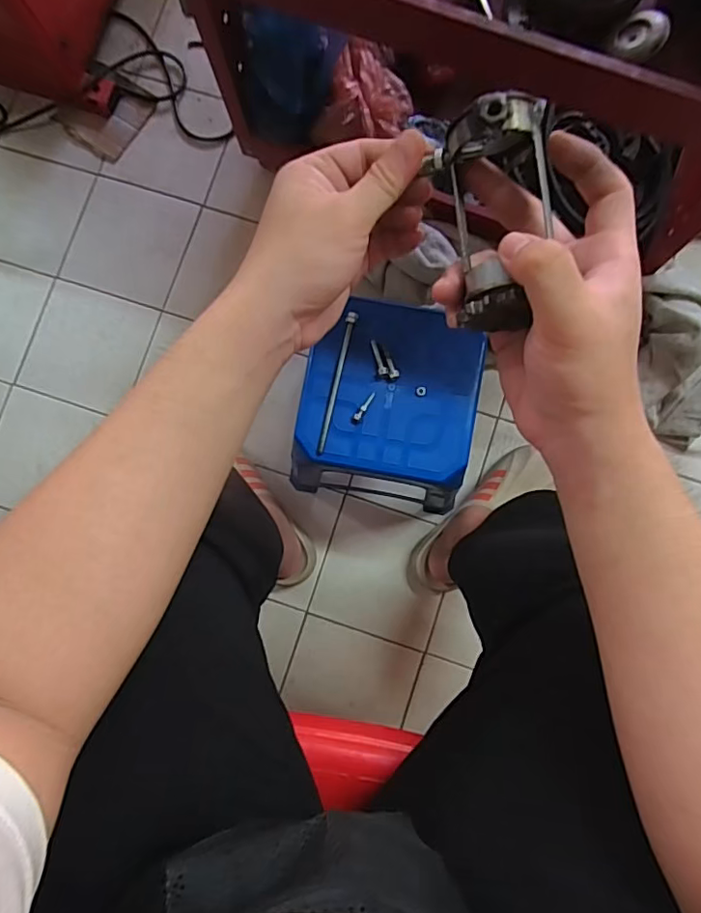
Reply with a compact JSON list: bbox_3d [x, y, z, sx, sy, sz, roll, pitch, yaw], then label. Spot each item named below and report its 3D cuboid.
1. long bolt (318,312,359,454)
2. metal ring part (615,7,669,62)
[{"bbox_3d":[-0.017,-0.090,0.662,0.012,0.014,0.175,13,83,4],"label":"long bolt"},{"bbox_3d":[0.297,-0.431,0.555,0.046,0.015,0.058,25,86,4],"label":"metal ring part"}]

